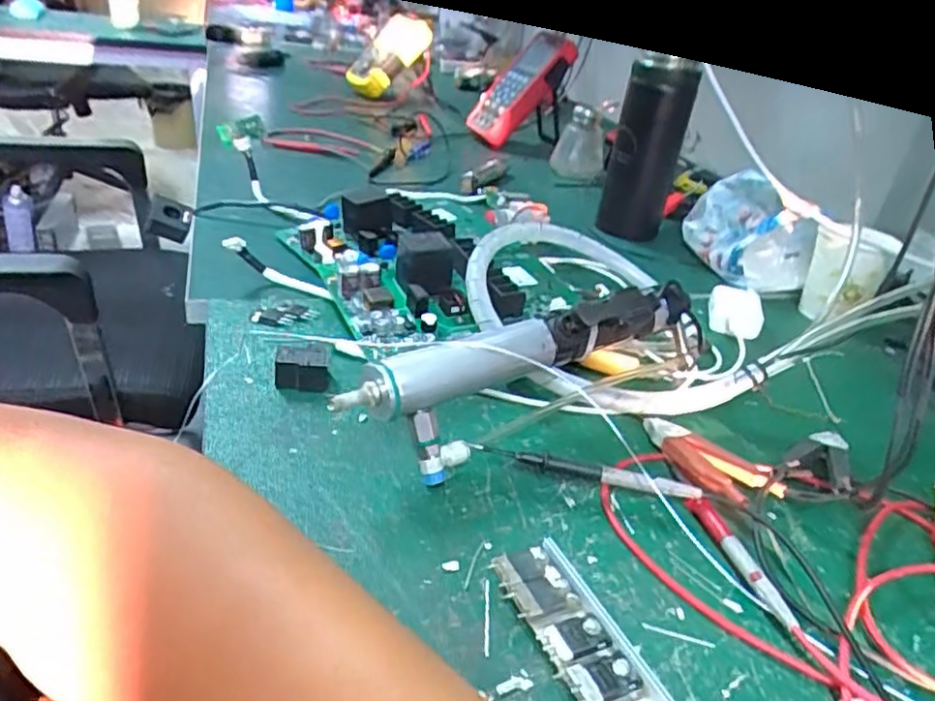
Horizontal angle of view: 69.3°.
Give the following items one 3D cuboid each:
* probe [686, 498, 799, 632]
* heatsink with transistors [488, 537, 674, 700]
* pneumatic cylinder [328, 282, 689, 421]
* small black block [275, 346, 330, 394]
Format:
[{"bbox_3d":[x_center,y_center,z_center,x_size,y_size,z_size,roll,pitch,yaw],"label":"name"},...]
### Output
[{"bbox_3d":[0.138,0.106,0.342,0.011,0.014,0.084,-2,31,-15],"label":"probe"},{"bbox_3d":[0.047,0.122,0.285,0.036,0.016,0.095,-11,34,-29],"label":"heatsink with transistors"},{"bbox_3d":[0.047,-0.006,0.399,0.260,0.041,0.028,-12,35,-30],"label":"pneumatic cylinder"},{"bbox_3d":[-0.105,0.012,0.428,0.033,0.022,0.024,0,30,-13],"label":"small black block"}]

